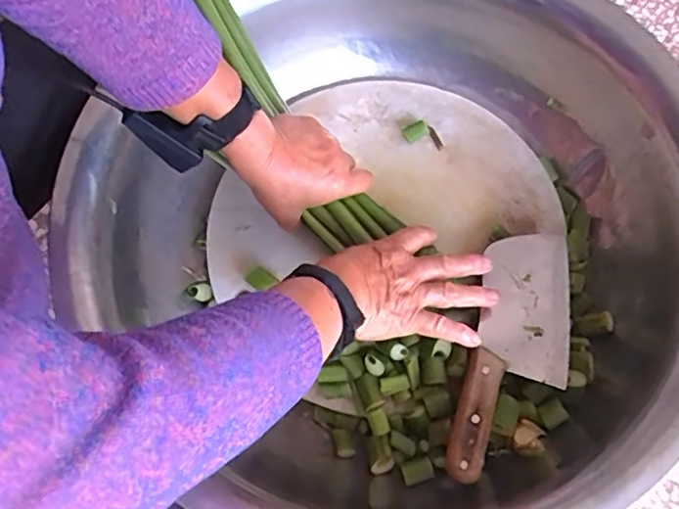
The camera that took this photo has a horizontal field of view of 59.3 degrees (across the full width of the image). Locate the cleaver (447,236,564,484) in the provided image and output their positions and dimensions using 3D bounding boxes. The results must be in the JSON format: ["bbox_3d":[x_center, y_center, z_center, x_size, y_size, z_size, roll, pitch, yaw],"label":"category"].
[{"bbox_3d":[0.153,0.087,0.521,0.078,0.028,0.226,14,70,5],"label":"cleaver"}]

